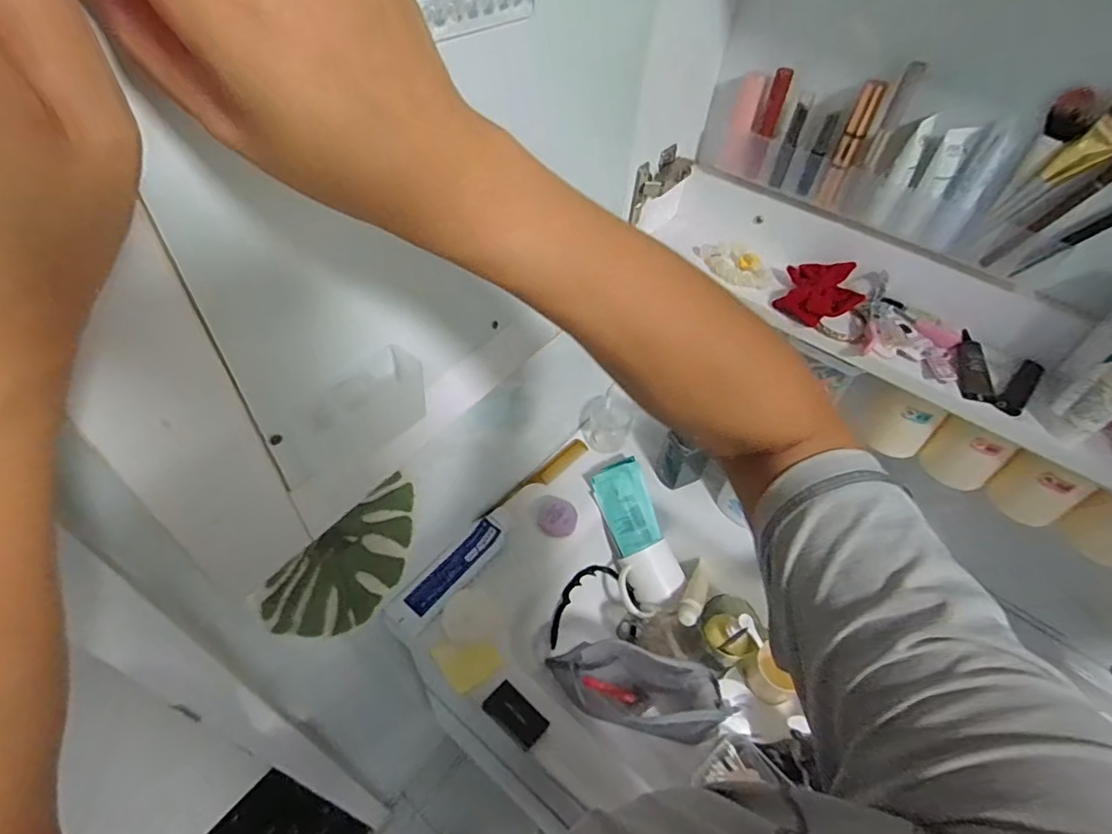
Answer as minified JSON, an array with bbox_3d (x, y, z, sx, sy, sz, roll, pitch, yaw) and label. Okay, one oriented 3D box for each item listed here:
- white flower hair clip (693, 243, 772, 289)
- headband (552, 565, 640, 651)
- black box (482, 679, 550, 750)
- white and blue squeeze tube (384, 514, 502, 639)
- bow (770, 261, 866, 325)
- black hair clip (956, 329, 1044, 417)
[{"bbox_3d":[0.186,-0.161,0.586,0.080,0.015,0.052,18,50,9],"label":"white flower hair clip"},{"bbox_3d":[0.044,0.258,0.790,0.147,0.028,0.079,-17,89,-33],"label":"headband"},{"bbox_3d":[-0.043,0.320,0.604,0.066,0.011,0.038,33,54,21],"label":"black box"},{"bbox_3d":[-0.132,0.198,0.702,0.053,0.032,0.168,38,55,24],"label":"white and blue squeeze tube"},{"bbox_3d":[0.261,-0.126,0.552,0.069,0.032,0.087,24,51,14],"label":"bow"},{"bbox_3d":[0.393,-0.039,0.502,0.071,0.021,0.067,34,54,22],"label":"black hair clip"}]

